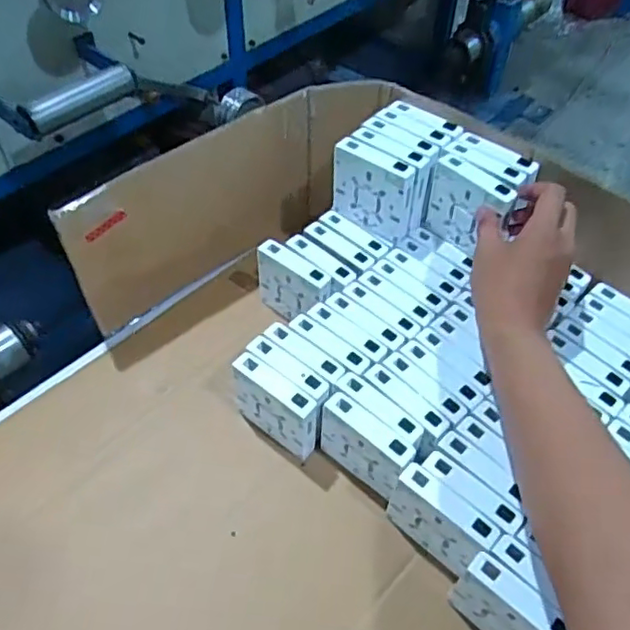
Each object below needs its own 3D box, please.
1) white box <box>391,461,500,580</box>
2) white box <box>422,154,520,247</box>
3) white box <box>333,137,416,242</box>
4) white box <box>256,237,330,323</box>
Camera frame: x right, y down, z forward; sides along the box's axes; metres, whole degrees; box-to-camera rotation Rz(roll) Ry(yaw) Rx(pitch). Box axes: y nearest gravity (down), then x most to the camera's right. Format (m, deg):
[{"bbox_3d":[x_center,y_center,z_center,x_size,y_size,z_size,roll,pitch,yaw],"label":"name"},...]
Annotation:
[{"bbox_3d":[0.103,0.174,0.517,0.085,0.082,0.026,37,59,25],"label":"white box"},{"bbox_3d":[0.153,-0.107,0.620,0.023,0.081,0.084,-33,59,-25],"label":"white box"},{"bbox_3d":[0.058,-0.129,0.640,0.086,0.085,0.024,32,57,22],"label":"white box"},{"bbox_3d":[-0.021,-0.025,0.671,0.026,0.085,0.093,-37,61,-27],"label":"white box"}]

